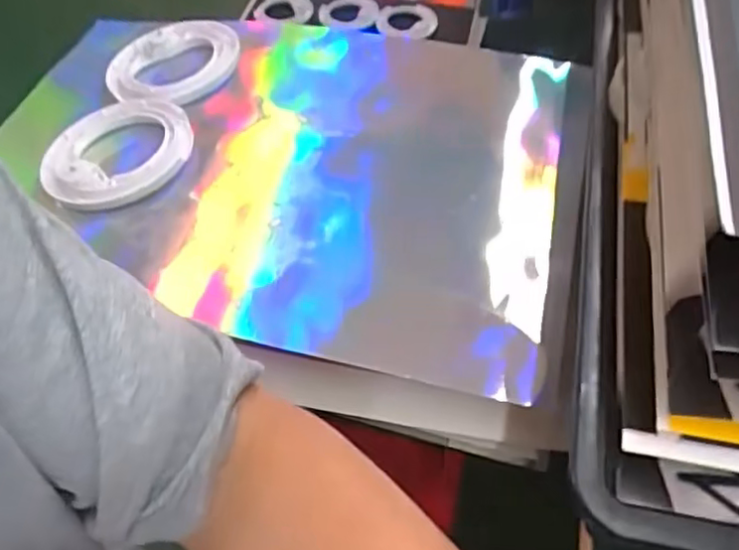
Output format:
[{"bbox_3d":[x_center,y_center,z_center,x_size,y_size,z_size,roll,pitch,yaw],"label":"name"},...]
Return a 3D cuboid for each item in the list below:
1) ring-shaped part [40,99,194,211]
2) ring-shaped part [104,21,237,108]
[{"bbox_3d":[-0.222,-0.111,0.573,0.129,0.017,0.129,-22,53,-13],"label":"ring-shaped part"},{"bbox_3d":[-0.193,-0.210,0.647,0.130,0.023,0.108,-35,57,-21],"label":"ring-shaped part"}]

